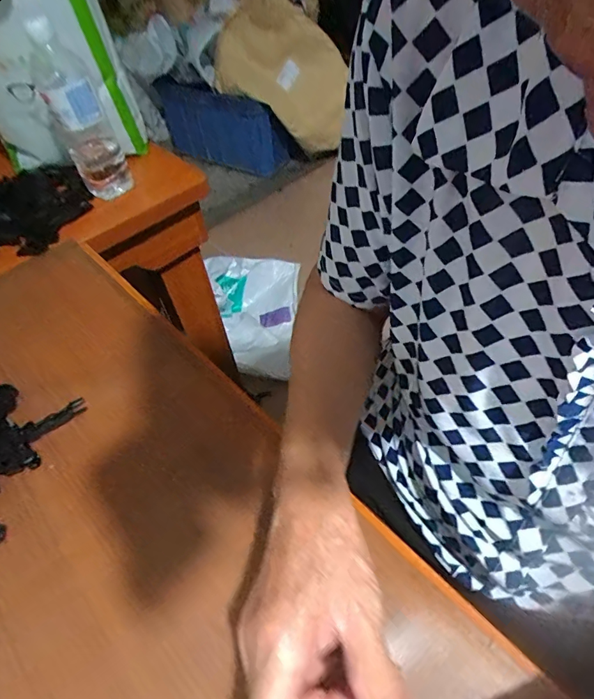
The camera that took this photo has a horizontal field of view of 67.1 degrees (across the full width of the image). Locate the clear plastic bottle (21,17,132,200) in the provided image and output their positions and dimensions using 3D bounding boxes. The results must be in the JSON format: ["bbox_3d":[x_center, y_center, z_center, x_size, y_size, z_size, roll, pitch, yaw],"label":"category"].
[{"bbox_3d":[-0.291,-0.313,0.602,0.068,0.210,0.075,-29,29,-19],"label":"clear plastic bottle"}]

